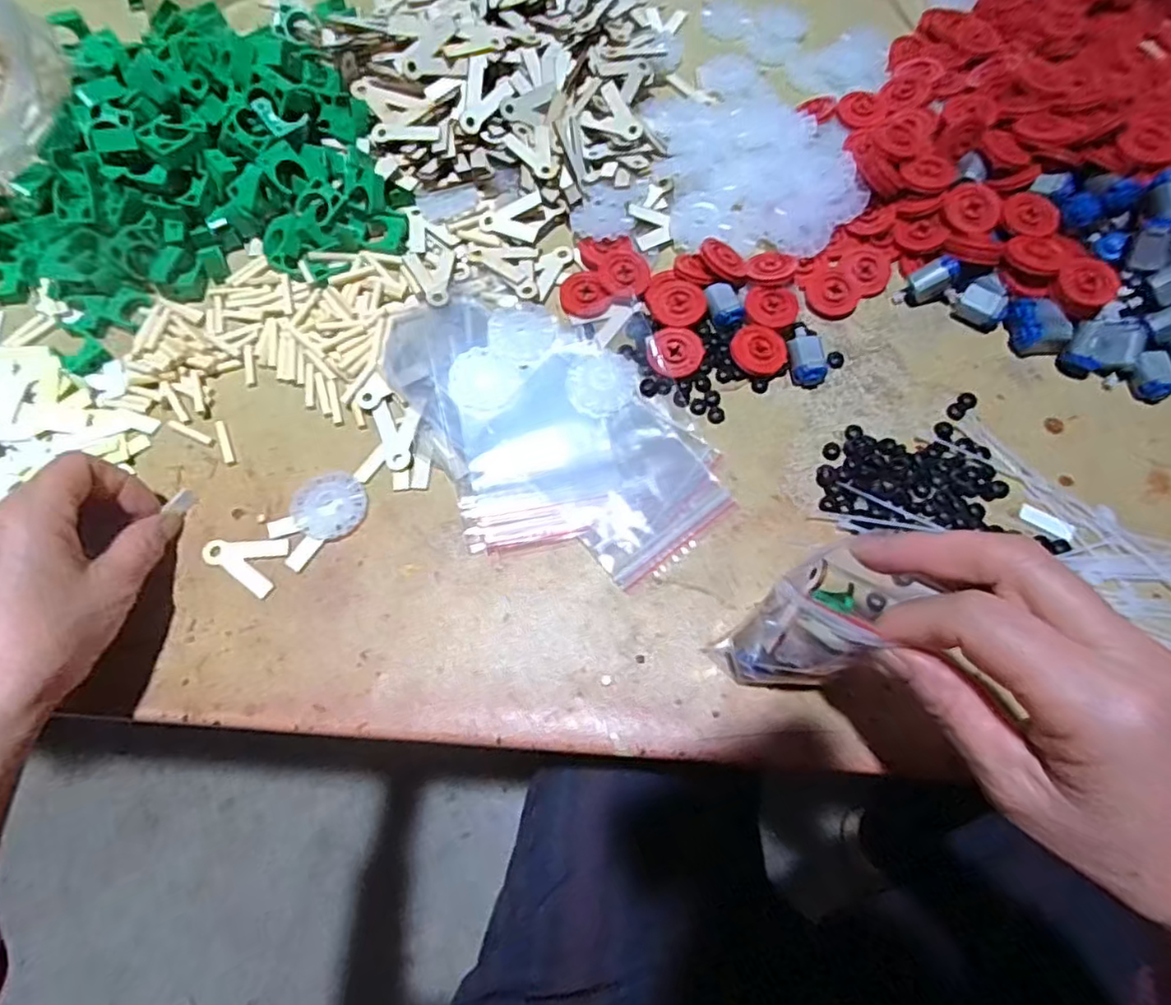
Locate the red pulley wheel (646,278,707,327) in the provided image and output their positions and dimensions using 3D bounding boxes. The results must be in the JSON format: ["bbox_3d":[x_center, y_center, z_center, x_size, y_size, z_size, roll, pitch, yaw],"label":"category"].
[{"bbox_3d":[0.056,-0.124,0.393,0.032,0.006,0.037,-23,73,-8],"label":"red pulley wheel"}]

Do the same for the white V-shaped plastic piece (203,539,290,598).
[{"bbox_3d":[-0.183,0.029,0.343,0.043,0.004,0.031,18,72,6],"label":"white V-shaped plastic piece"}]

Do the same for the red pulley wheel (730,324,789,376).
[{"bbox_3d":[0.104,-0.091,0.383,0.031,0.004,0.032,0,80,1],"label":"red pulley wheel"}]

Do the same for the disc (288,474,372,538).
[{"bbox_3d":[-0.141,0.002,0.353,0.039,0.006,0.037,0,71,0],"label":"disc"}]

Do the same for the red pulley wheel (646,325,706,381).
[{"bbox_3d":[0.053,-0.089,0.380,0.032,0.009,0.031,0,71,0],"label":"red pulley wheel"}]

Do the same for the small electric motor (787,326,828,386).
[{"bbox_3d":[0.131,-0.088,0.382,0.018,0.017,0.040,-5,71,-2],"label":"small electric motor"}]

